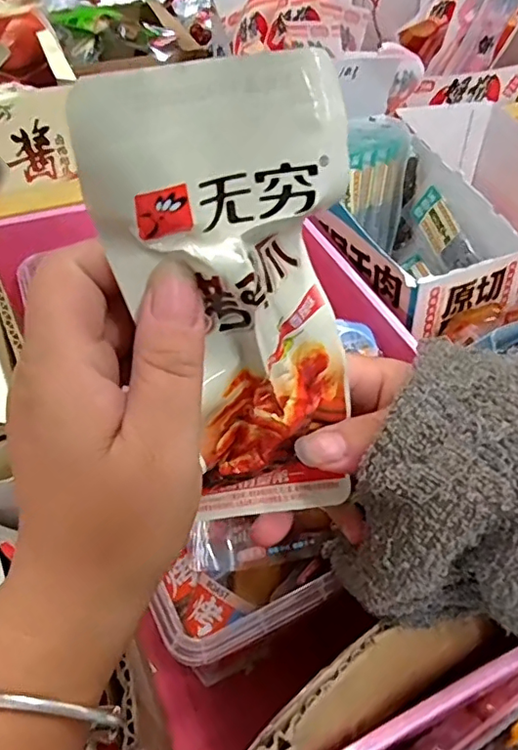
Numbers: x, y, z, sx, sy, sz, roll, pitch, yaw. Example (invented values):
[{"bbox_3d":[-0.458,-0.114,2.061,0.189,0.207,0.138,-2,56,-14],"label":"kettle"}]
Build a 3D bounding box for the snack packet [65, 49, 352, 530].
[{"bbox_3d":[-0.002,-0.012,0.178,0.072,0.158,0.017,-24,39,-20],"label":"snack packet"}]

